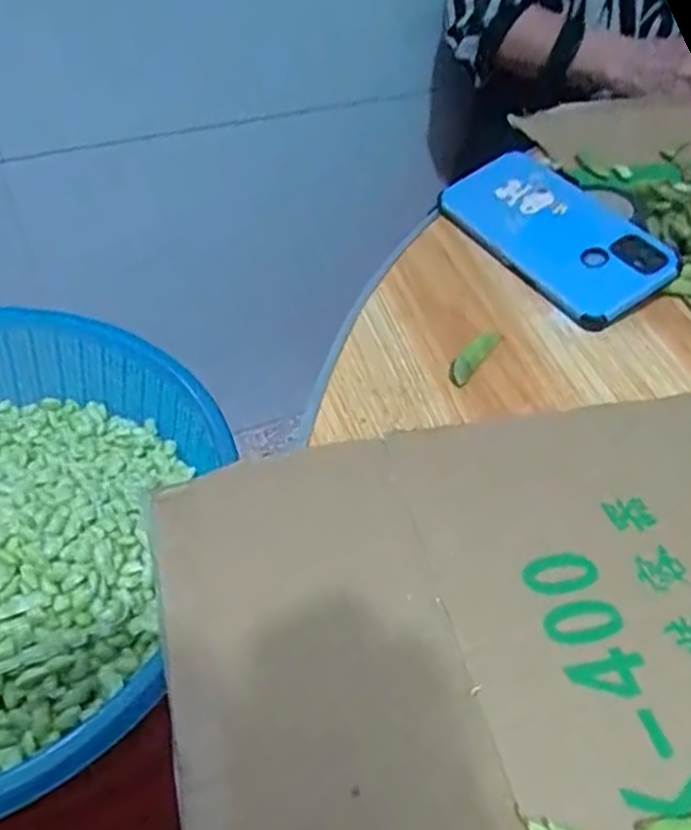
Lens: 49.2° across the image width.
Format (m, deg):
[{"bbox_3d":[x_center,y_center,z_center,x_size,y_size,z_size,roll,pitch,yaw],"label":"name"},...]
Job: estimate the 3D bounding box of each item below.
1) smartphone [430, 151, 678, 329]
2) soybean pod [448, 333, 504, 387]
[{"bbox_3d":[0.141,-0.124,0.510,0.095,0.016,0.158,-31,57,-12],"label":"smartphone"},{"bbox_3d":[0.076,-0.036,0.438,0.012,0.011,0.049,29,51,22],"label":"soybean pod"}]

